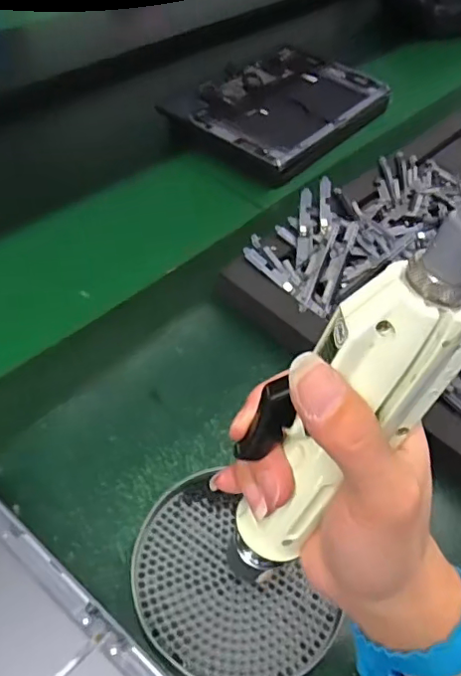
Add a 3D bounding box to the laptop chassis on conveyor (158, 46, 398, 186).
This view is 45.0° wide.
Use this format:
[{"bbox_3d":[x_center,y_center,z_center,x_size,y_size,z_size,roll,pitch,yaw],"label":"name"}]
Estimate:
[{"bbox_3d":[0.055,-0.268,0.641,0.172,0.023,0.255,31,54,20],"label":"laptop chassis on conveyor"}]

